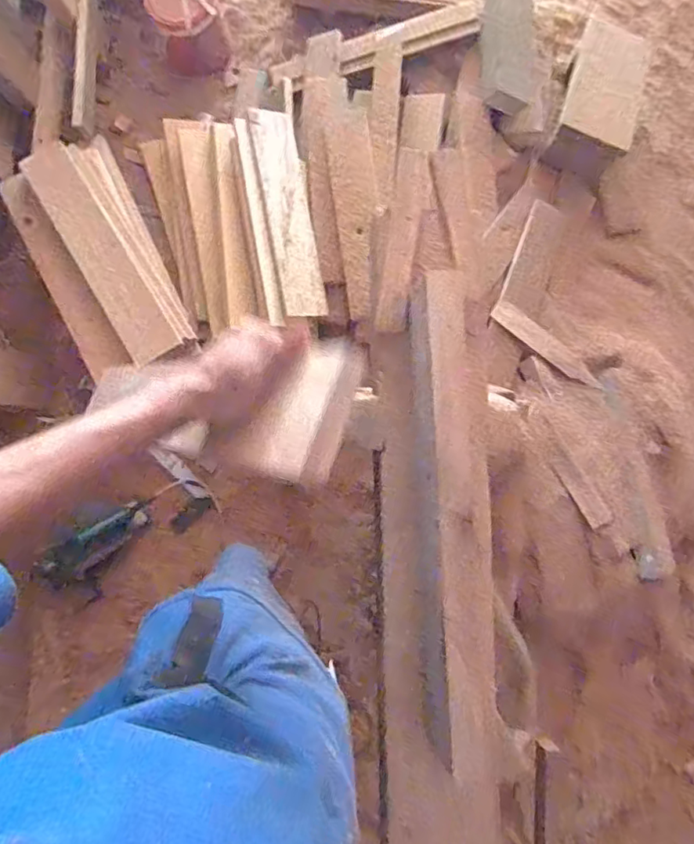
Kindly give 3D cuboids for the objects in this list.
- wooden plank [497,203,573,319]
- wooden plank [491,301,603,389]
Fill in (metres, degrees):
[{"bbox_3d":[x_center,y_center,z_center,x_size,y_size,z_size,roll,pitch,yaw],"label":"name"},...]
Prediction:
[{"bbox_3d":[0.521,-0.450,1.510,0.128,0.019,0.315,22,79,-13],"label":"wooden plank"},{"bbox_3d":[0.537,-0.204,1.481,0.339,0.014,0.061,38,73,-3],"label":"wooden plank"}]

